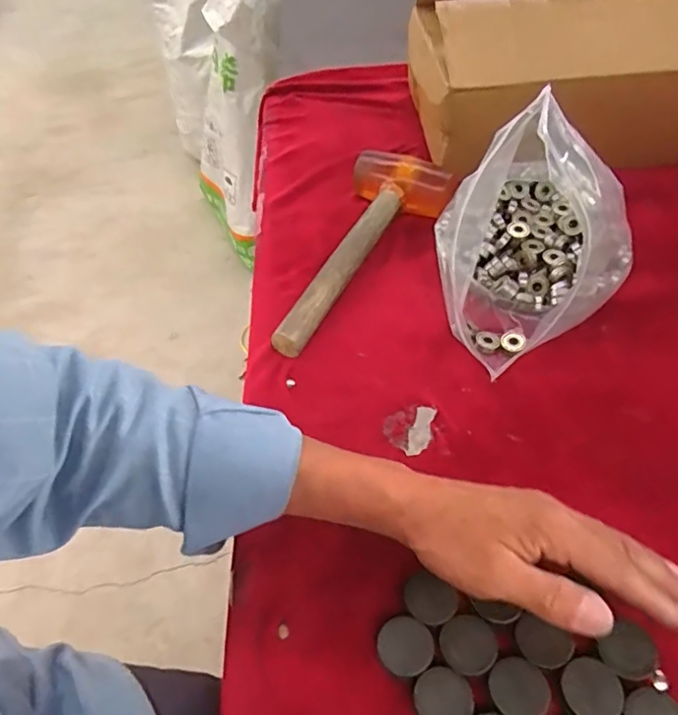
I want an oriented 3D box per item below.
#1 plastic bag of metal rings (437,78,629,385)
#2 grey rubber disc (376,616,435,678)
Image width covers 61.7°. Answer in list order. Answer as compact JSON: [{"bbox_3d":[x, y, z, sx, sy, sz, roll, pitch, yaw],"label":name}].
[{"bbox_3d":[0.170,-0.121,0.491,0.163,0.152,0.232,23,55,21],"label":"plastic bag of metal rings"},{"bbox_3d":[0.040,0.176,0.344,0.032,0.014,0.032,-2,50,2],"label":"grey rubber disc"}]

